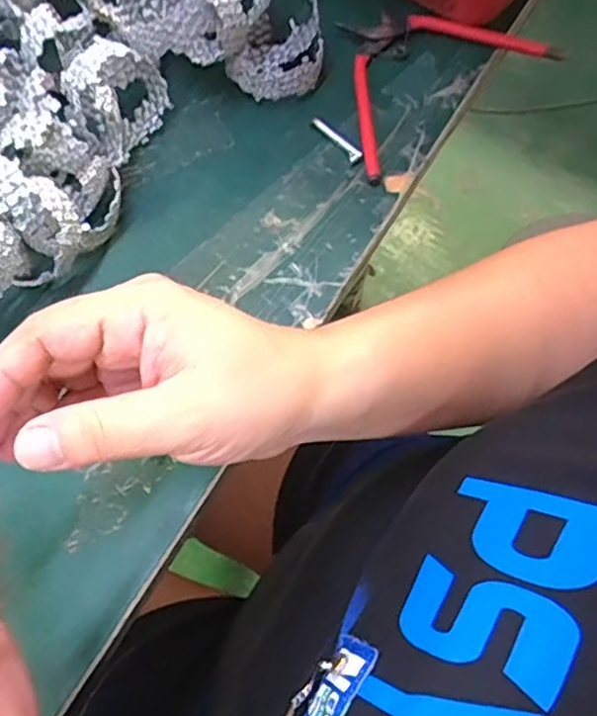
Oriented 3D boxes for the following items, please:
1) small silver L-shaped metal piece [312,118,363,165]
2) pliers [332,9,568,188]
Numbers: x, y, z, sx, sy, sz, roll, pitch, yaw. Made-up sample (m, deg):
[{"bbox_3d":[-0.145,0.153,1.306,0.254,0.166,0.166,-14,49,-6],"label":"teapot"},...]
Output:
[{"bbox_3d":[0.024,-0.140,0.411,0.008,0.007,0.043,-39,72,-15],"label":"small silver L-shaped metal piece"},{"bbox_3d":[0.077,-0.196,0.426,0.161,0.016,0.109,-36,71,-14],"label":"pliers"}]

